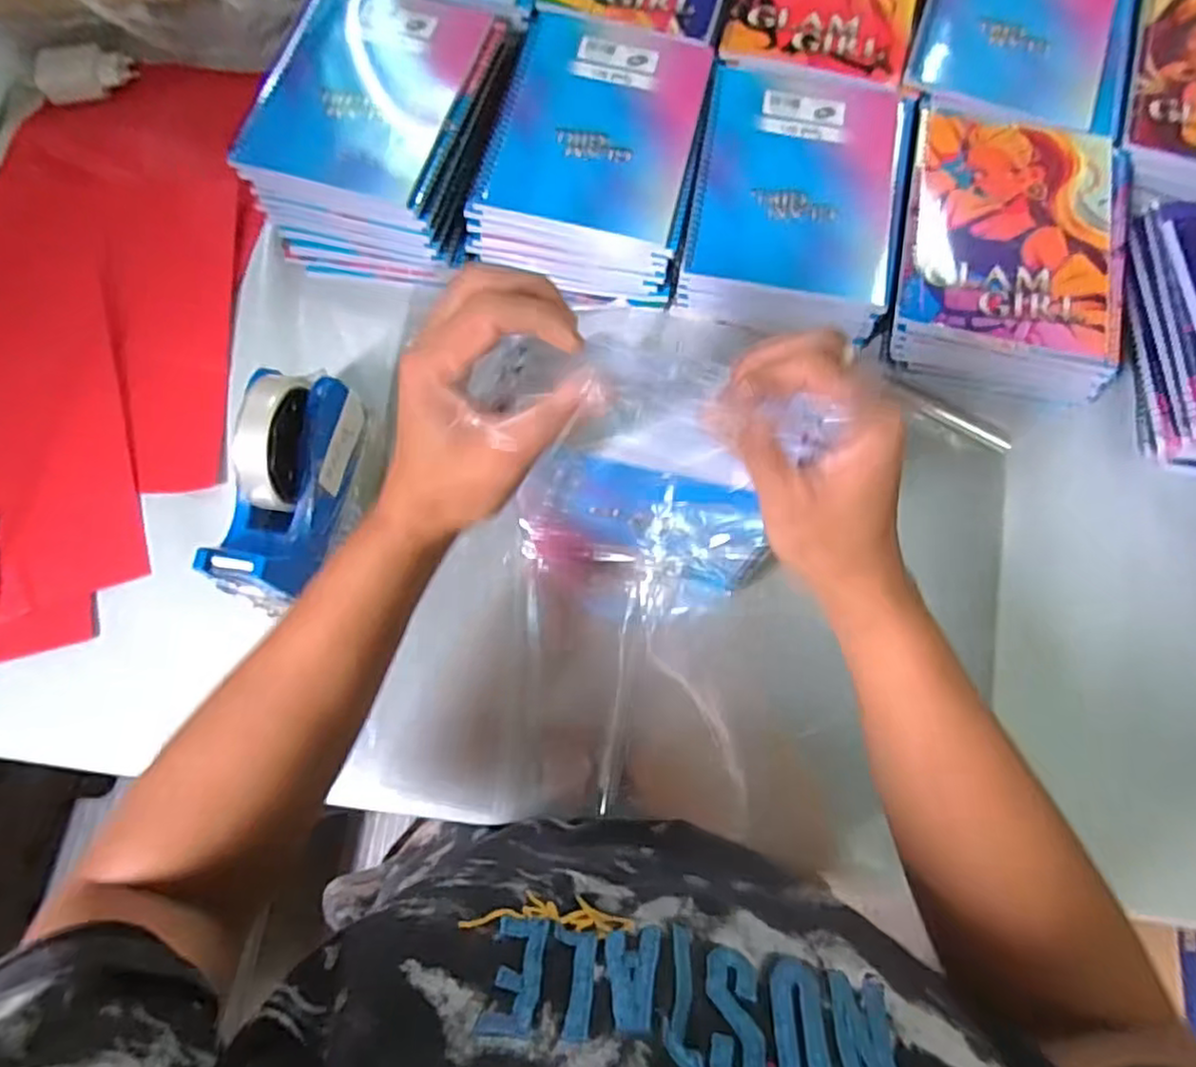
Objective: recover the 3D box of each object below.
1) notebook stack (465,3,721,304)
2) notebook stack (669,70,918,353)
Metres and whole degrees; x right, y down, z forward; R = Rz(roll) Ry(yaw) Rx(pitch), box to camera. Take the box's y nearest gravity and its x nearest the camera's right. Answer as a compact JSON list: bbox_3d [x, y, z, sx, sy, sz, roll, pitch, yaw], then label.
[{"bbox_3d":[0.001,-0.305,0.561,0.161,0.071,0.207,15,75,3],"label":"notebook stack"},{"bbox_3d":[0.155,-0.261,0.548,0.158,0.065,0.206,12,75,3],"label":"notebook stack"}]

